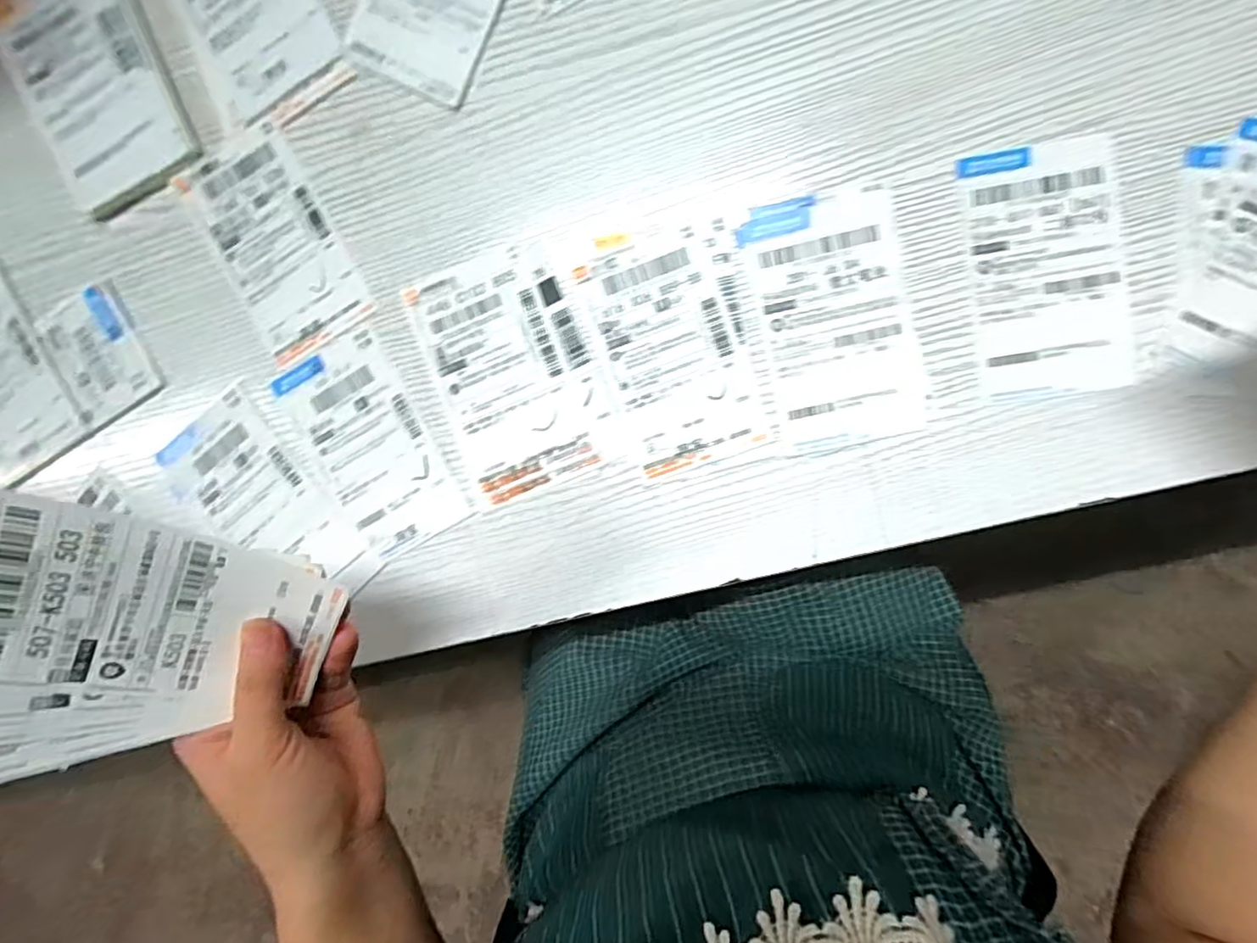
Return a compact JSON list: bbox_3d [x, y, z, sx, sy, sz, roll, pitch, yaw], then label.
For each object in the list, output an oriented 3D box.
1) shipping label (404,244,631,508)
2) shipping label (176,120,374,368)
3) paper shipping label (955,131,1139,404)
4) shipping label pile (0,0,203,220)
[{"bbox_3d":[-0.064,-0.058,0.336,0.095,0.004,0.133,-19,93,8],"label":"shipping label"},{"bbox_3d":[-0.211,-0.137,0.348,0.070,0.007,0.126,-28,91,9],"label":"shipping label"},{"bbox_3d":[0.217,-0.104,0.299,0.074,0.005,0.127,-8,94,8],"label":"paper shipping label"},{"bbox_3d":[-0.320,-0.230,0.348,0.090,0.011,0.135,-23,92,8],"label":"shipping label pile"}]

